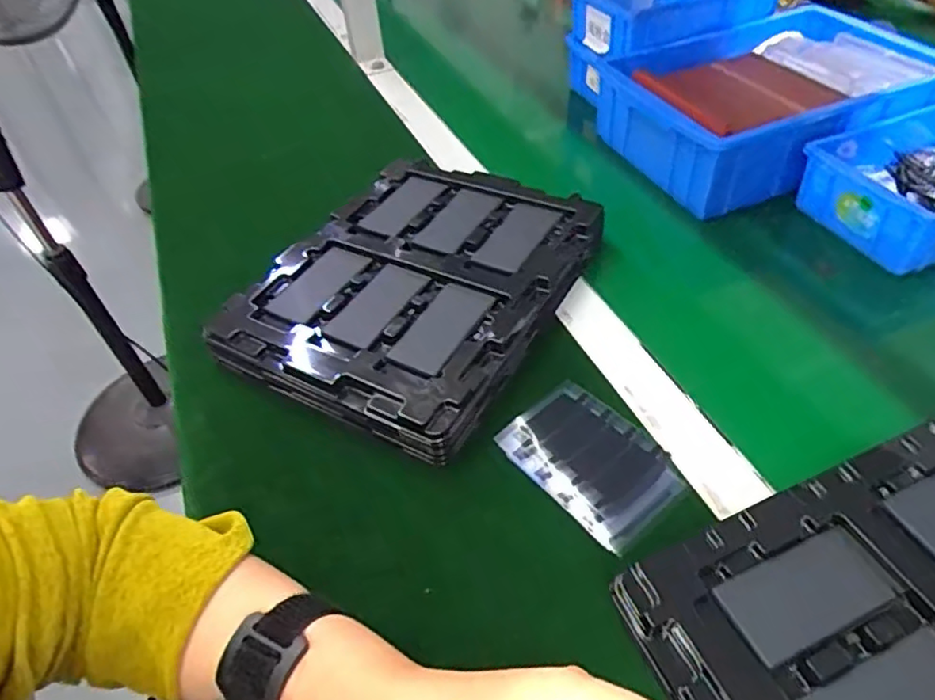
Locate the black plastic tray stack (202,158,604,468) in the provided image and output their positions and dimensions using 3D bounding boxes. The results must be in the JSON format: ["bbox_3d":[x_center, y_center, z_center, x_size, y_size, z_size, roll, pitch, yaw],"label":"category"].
[{"bbox_3d":[-0.037,-0.054,0.509,0.219,0.042,0.278,24,53,25],"label":"black plastic tray stack"}]

